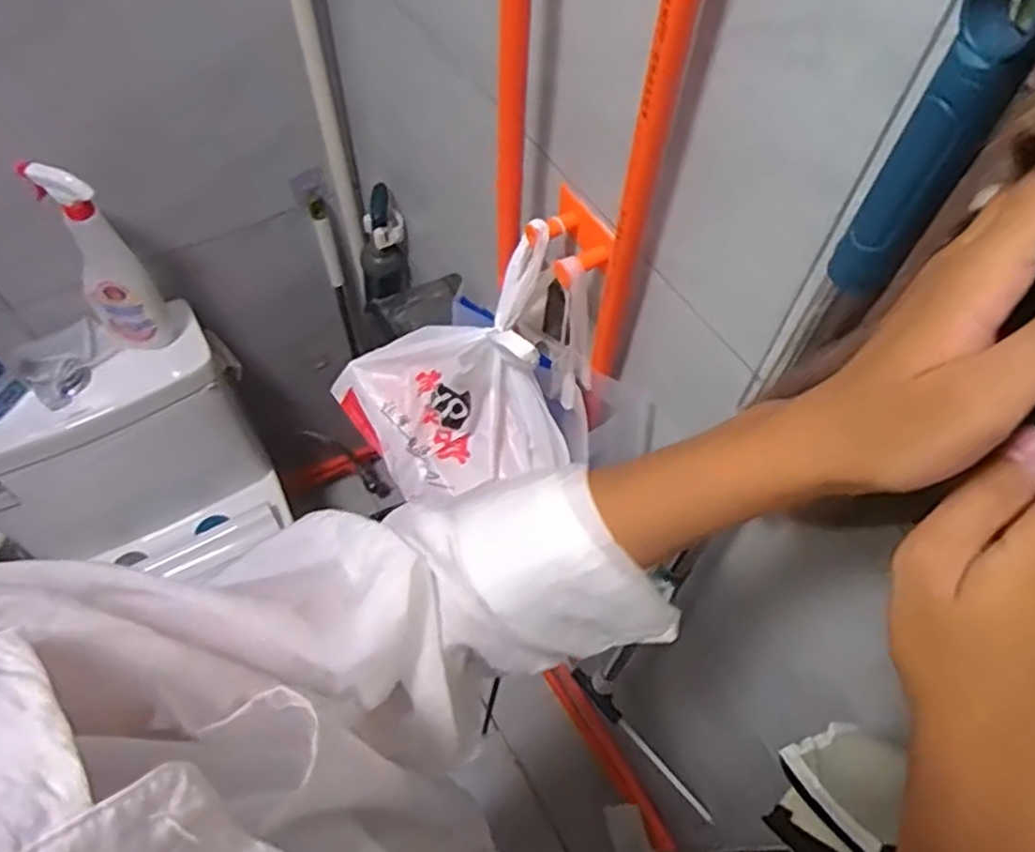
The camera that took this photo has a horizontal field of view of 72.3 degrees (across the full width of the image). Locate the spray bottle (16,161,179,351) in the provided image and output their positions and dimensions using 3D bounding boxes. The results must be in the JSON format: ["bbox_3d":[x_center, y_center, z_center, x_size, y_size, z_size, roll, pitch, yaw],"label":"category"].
[{"bbox_3d":[-0.549,-0.216,0.941,0.086,0.302,0.067,-34,65,-21],"label":"spray bottle"}]

